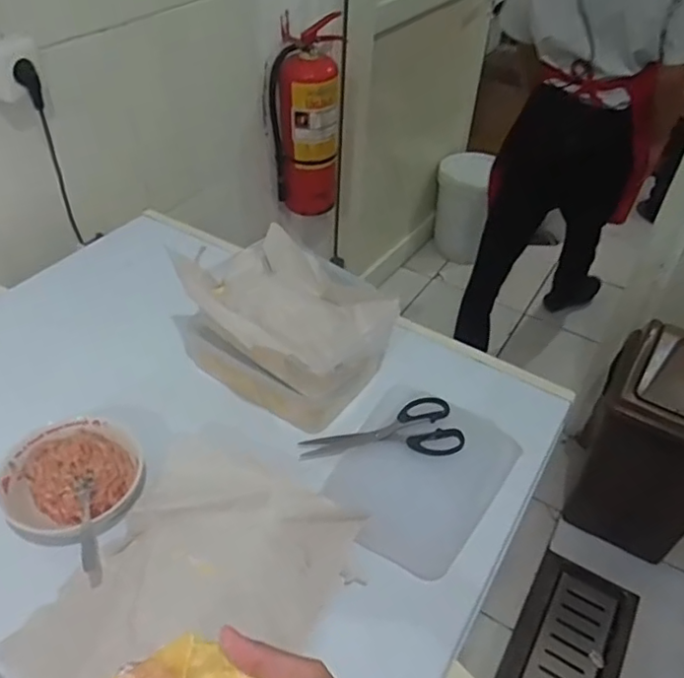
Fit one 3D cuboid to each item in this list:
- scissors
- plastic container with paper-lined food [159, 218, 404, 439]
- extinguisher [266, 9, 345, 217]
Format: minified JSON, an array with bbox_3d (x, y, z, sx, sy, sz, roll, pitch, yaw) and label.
[{"bbox_3d":[0.047,0.113,0.758,0.198,0.010,0.087,-4,43,-8],"label":"scissors"},{"bbox_3d":[-0.078,-0.021,0.785,0.231,0.152,0.191,29,49,26],"label":"plastic container with paper-lined food"},{"bbox_3d":[-0.097,-0.556,1.556,0.175,0.438,0.153,-2,43,-5],"label":"extinguisher"}]

